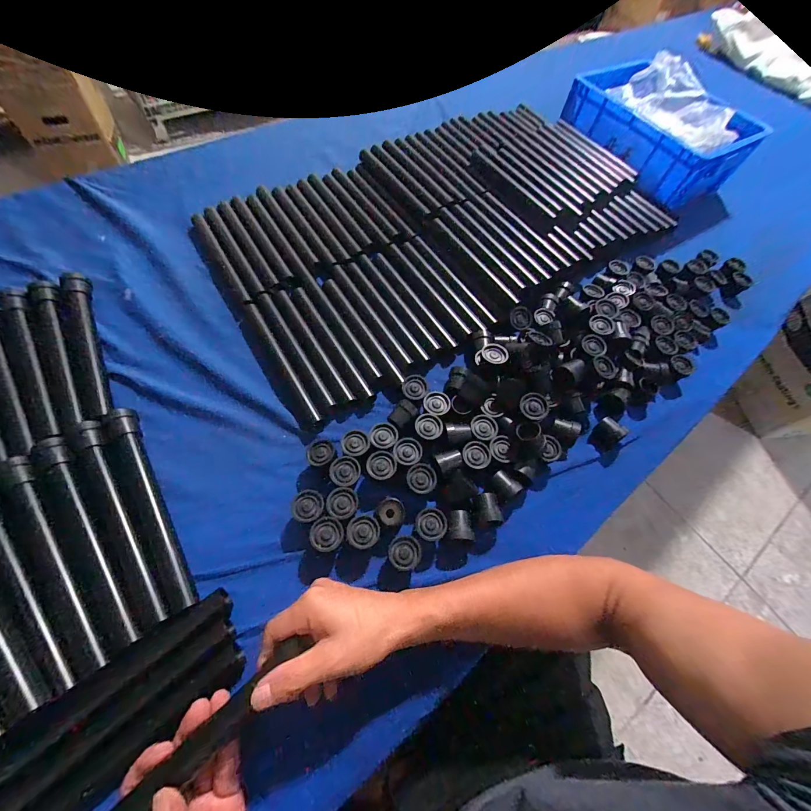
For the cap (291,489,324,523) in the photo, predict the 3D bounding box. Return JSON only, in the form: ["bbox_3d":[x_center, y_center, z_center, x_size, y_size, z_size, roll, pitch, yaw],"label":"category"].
[{"bbox_3d":[-0.110,0.117,0.407,0.035,0.030,0.034,3,63,-5],"label":"cap"}]

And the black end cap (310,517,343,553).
[{"bbox_3d":[-0.086,0.145,0.394,0.034,0.028,0.035,0,66,0],"label":"black end cap"}]

